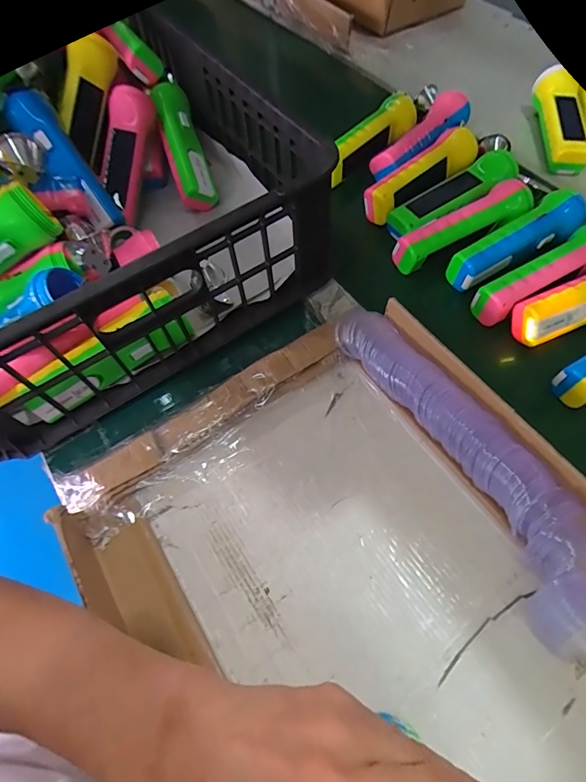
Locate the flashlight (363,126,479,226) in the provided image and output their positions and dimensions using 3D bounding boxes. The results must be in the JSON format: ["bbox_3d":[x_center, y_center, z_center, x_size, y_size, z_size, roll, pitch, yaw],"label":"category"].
[{"bbox_3d":[0.156,-0.264,0.512,0.172,0.036,0.047,-37,91,-15],"label":"flashlight"}]

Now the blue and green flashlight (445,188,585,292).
[{"bbox_3d":[0.243,-0.160,0.447,0.163,0.041,0.045,-32,65,-13],"label":"blue and green flashlight"}]

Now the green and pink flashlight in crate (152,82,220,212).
[{"bbox_3d":[-0.135,-0.301,0.502,0.043,0.032,0.174,-17,74,-6],"label":"green and pink flashlight in crate"}]

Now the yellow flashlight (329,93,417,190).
[{"bbox_3d":[0.109,-0.340,0.551,0.048,0.039,0.188,41,72,22],"label":"yellow flashlight"}]

